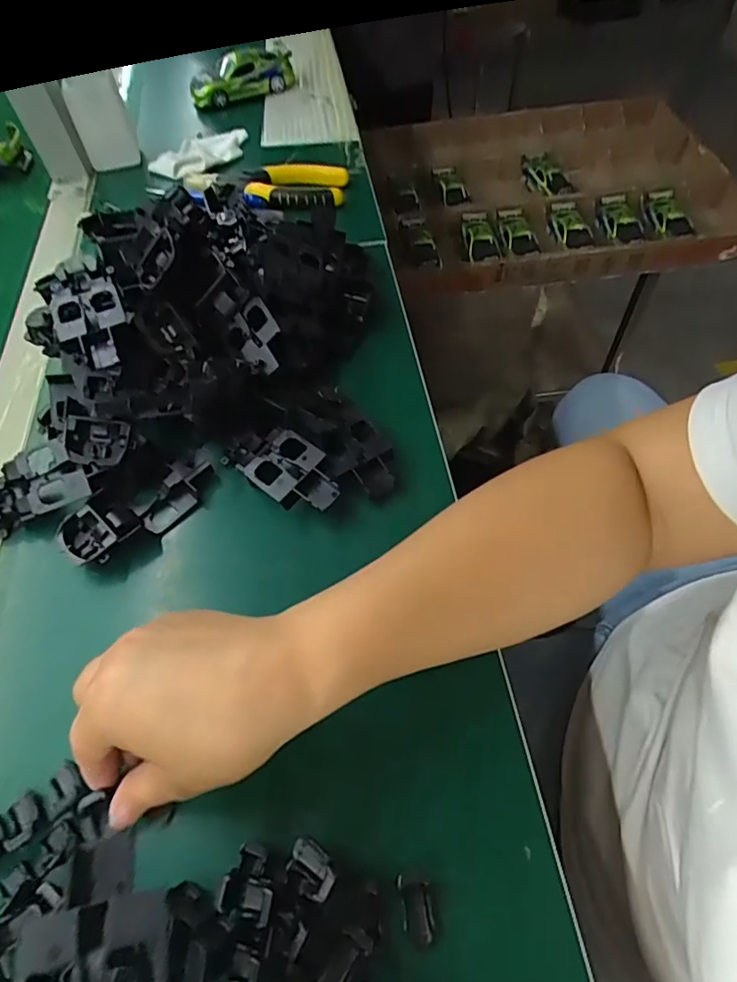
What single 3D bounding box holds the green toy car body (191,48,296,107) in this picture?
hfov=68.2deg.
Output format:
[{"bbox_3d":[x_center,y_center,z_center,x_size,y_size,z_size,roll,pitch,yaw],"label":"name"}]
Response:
[{"bbox_3d":[-0.154,-0.496,0.654,0.121,0.051,0.045,-1,54,3],"label":"green toy car body"}]

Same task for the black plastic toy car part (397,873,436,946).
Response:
[{"bbox_3d":[0.022,0.186,0.243,0.014,0.004,0.024,-8,57,-2],"label":"black plastic toy car part"}]

